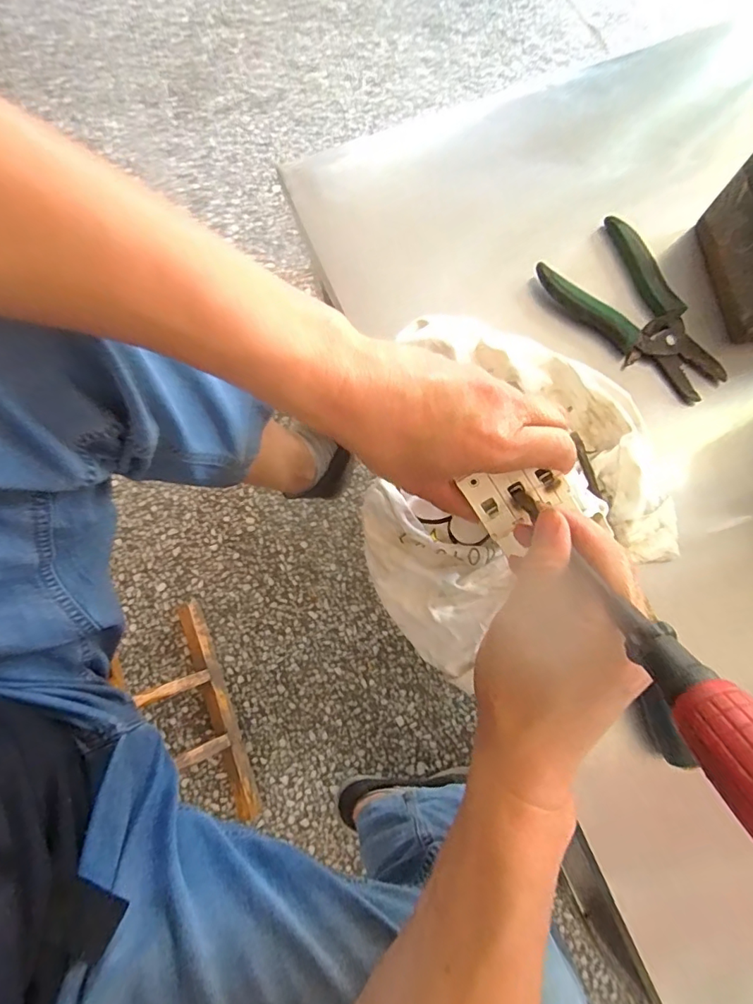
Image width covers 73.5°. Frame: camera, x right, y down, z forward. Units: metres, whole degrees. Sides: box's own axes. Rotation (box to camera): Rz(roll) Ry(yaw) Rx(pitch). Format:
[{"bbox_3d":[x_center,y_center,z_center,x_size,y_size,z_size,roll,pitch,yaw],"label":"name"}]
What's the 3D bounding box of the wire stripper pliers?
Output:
[{"bbox_3d":[0.216,-0.153,0.412,0.082,0.025,0.159,-36,79,-8],"label":"wire stripper pliers"}]

